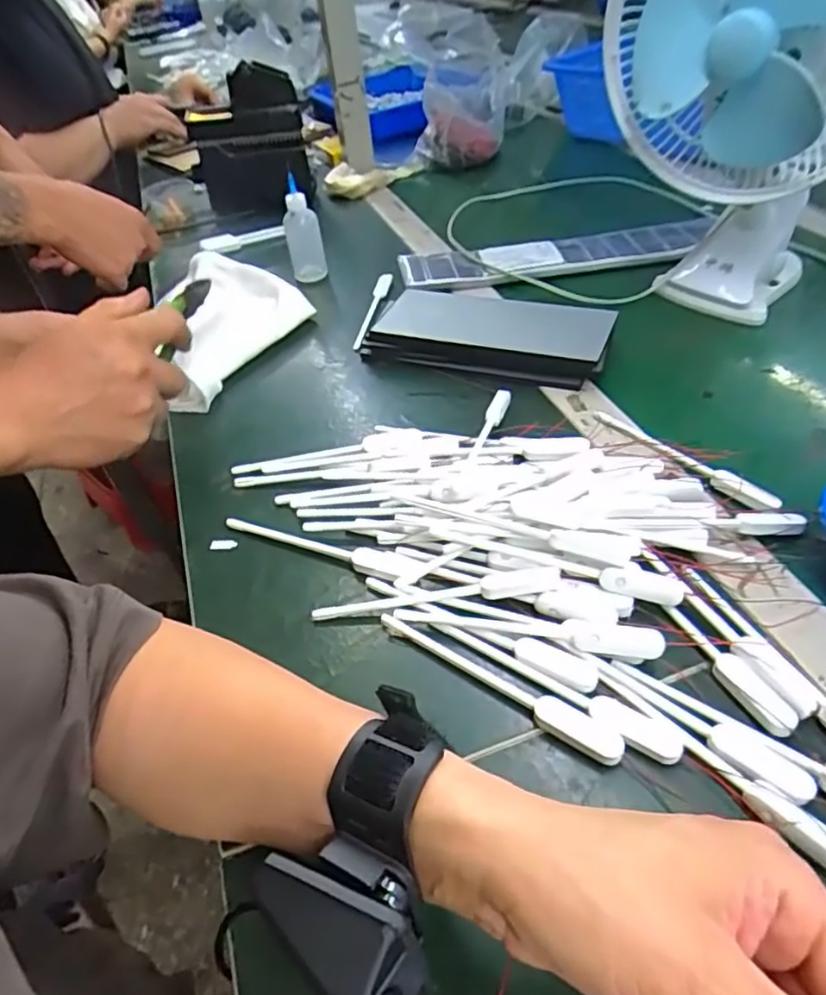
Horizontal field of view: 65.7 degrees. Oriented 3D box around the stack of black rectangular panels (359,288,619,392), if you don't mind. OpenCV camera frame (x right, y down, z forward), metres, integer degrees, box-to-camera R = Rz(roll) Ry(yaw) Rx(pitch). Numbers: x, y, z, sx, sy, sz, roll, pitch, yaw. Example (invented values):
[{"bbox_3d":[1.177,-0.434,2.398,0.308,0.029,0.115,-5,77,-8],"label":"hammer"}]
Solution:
[{"bbox_3d":[0.065,-0.148,0.567,0.211,0.039,0.098,15,48,23],"label":"stack of black rectangular panels"}]

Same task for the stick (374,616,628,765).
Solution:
[{"bbox_3d":[0.042,0.096,0.340,0.143,0.007,0.017,25,52,29],"label":"stick"}]

